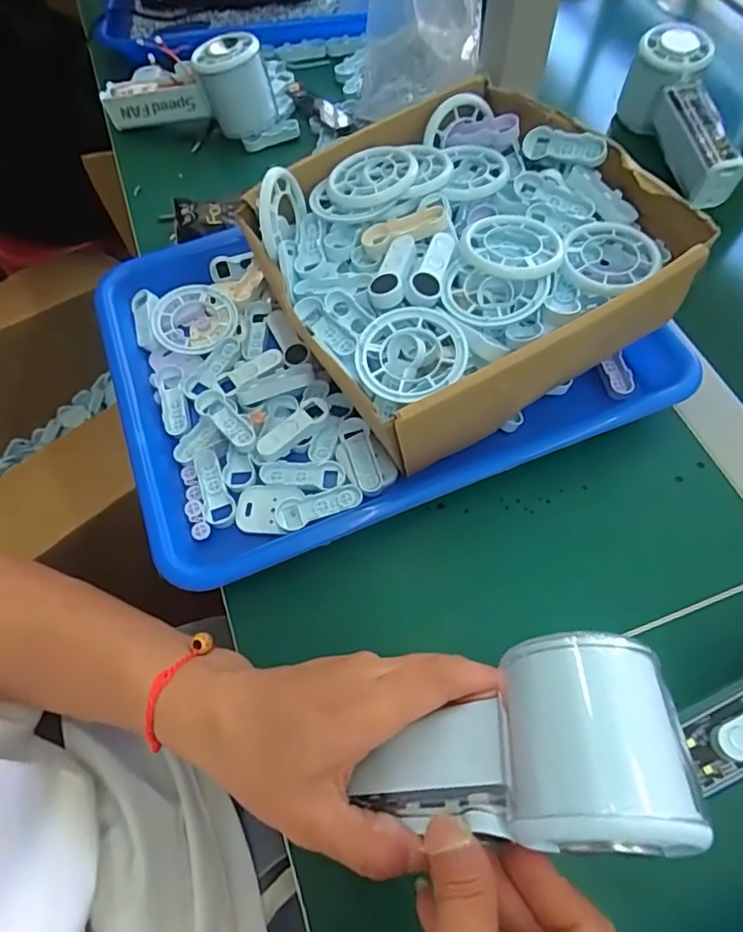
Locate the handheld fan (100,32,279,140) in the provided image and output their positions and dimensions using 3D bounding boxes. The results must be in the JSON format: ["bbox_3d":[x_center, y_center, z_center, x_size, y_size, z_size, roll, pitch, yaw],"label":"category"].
[{"bbox_3d":[-0.160,-0.333,0.480,0.154,0.071,0.058,11,64,8],"label":"handheld fan"}]

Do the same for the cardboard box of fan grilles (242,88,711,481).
[{"bbox_3d":[0.054,-0.119,0.336,0.211,0.083,0.200,-26,64,-11],"label":"cardboard box of fan grilles"}]

